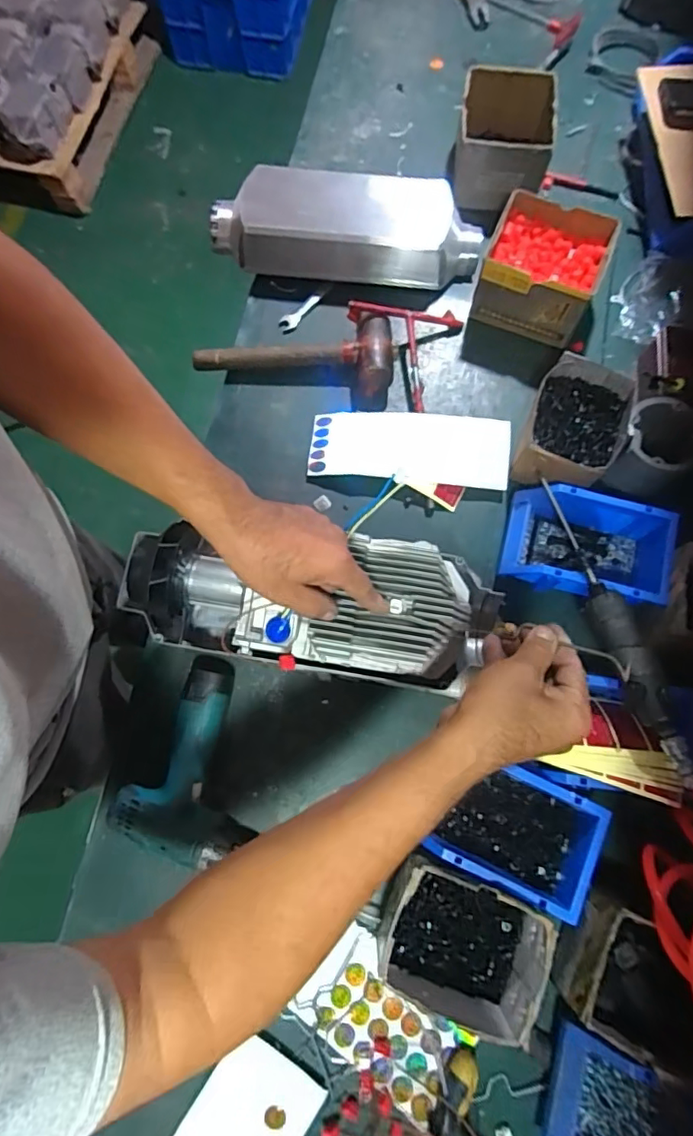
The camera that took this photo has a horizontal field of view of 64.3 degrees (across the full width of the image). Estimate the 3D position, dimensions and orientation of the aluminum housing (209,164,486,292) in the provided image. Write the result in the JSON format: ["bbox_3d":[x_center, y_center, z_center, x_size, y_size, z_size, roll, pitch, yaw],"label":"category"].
[{"bbox_3d":[-0.001,-0.492,0.799,0.380,0.083,0.136,4,75,3],"label":"aluminum housing"}]

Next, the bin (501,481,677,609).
[{"bbox_3d":[0.291,-0.023,0.671,0.194,0.076,0.119,15,75,6],"label":"bin"}]

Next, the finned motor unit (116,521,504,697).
[{"bbox_3d":[-0.040,0.039,0.561,0.361,0.122,0.122,5,75,7],"label":"finned motor unit"}]

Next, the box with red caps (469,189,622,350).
[{"bbox_3d":[0.271,-0.411,0.762,0.151,0.096,0.143,22,76,8],"label":"box with red caps"}]

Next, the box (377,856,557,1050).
[{"bbox_3d":[0.114,0.370,0.550,0.152,0.090,0.120,17,76,7],"label":"box"}]

